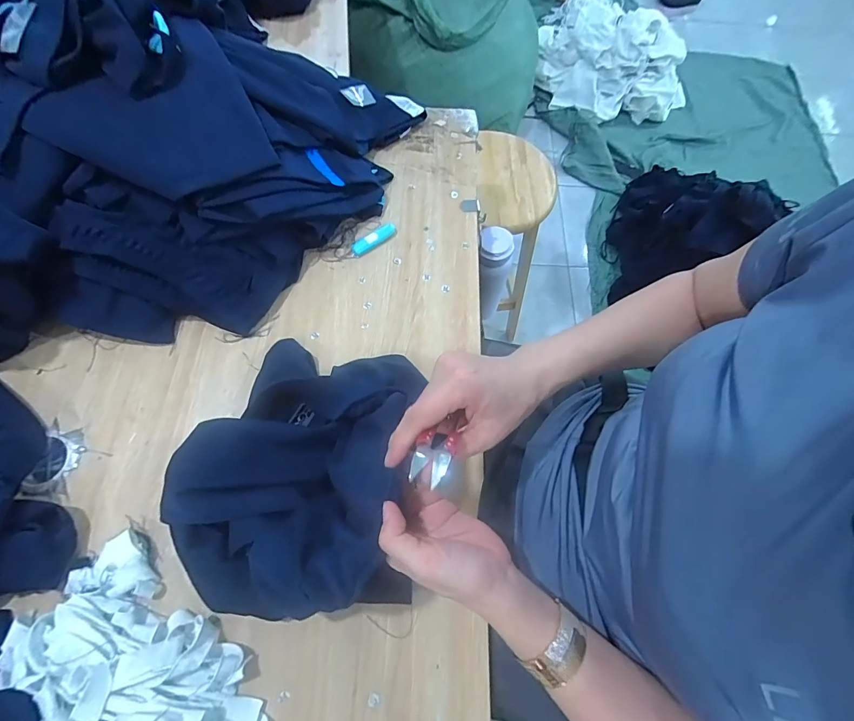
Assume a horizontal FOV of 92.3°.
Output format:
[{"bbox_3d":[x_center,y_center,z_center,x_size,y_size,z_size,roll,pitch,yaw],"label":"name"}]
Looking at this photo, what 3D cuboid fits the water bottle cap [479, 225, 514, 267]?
[{"bbox_3d":[0.120,-0.202,0.719,0.058,0.033,0.067,9,67,0],"label":"water bottle cap"}]

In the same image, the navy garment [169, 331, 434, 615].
[{"bbox_3d":[-0.129,0.083,0.387,0.234,0.150,0.263,-6,69,-5],"label":"navy garment"}]

